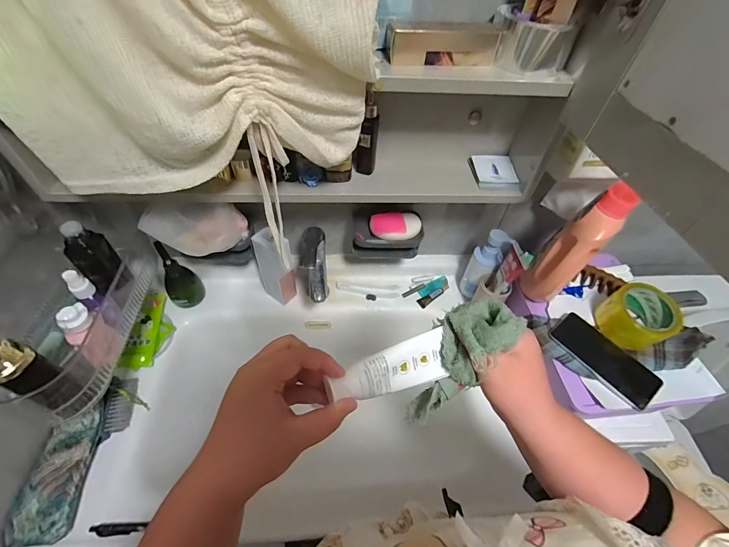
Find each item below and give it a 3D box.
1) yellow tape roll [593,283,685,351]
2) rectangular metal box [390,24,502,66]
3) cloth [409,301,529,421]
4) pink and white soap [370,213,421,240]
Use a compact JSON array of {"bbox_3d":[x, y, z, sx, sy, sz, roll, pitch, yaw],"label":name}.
[{"bbox_3d":[0.470,0.074,0.580,0.101,0.065,0.101,2,52,-2],"label":"yellow tape roll"},{"bbox_3d":[0.095,-0.274,0.403,0.129,0.035,0.028,-5,52,-7],"label":"rectangular metal box"},{"bbox_3d":[0.078,0.080,0.298,0.053,0.133,0.032,39,18,24],"label":"cloth"},{"bbox_3d":[0.059,-0.085,0.628,0.093,0.026,0.056,-10,73,-9],"label":"pink and white soap"}]

